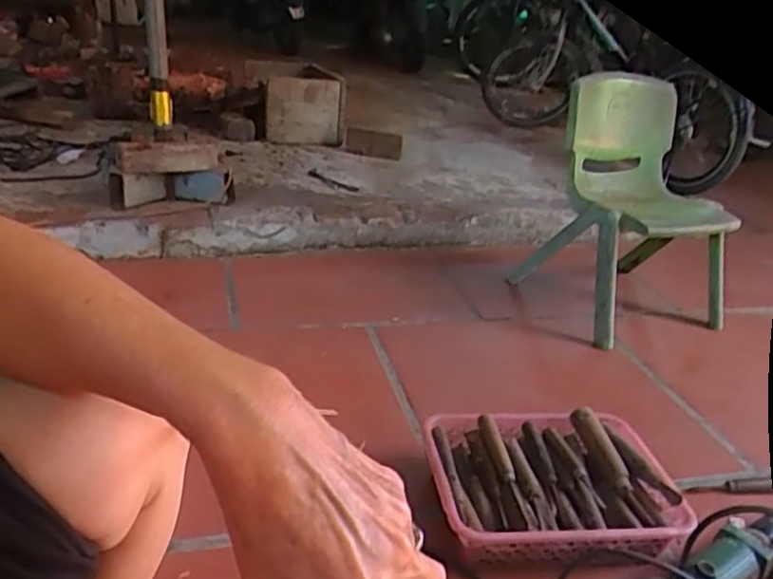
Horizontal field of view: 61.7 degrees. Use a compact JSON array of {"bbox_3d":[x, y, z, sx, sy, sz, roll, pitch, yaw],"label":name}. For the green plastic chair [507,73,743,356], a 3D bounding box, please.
[{"bbox_3d":[0.561,-0.180,1.417,0.390,0.488,0.328,-10,31,-31],"label":"green plastic chair"}]

